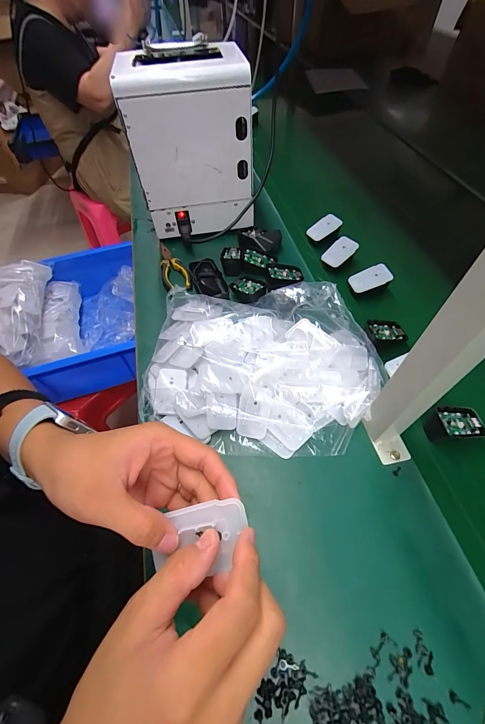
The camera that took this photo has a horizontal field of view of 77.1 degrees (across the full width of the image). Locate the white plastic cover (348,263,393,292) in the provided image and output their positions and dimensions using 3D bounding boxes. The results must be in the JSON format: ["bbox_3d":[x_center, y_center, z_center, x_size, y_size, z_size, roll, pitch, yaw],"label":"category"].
[{"bbox_3d":[0.229,-0.151,0.550,0.066,0.009,0.043,-26,61,14],"label":"white plastic cover"}]

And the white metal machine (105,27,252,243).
[{"bbox_3d":[-0.100,-0.416,0.595,0.214,0.263,0.163,-9,56,-3],"label":"white metal machine"}]

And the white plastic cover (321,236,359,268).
[{"bbox_3d":[0.188,-0.214,0.593,0.064,0.010,0.043,-45,67,2],"label":"white plastic cover"}]

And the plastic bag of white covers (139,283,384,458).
[{"bbox_3d":[0.027,-0.010,0.443,0.336,0.055,0.279,0,56,0],"label":"plastic bag of white covers"}]

